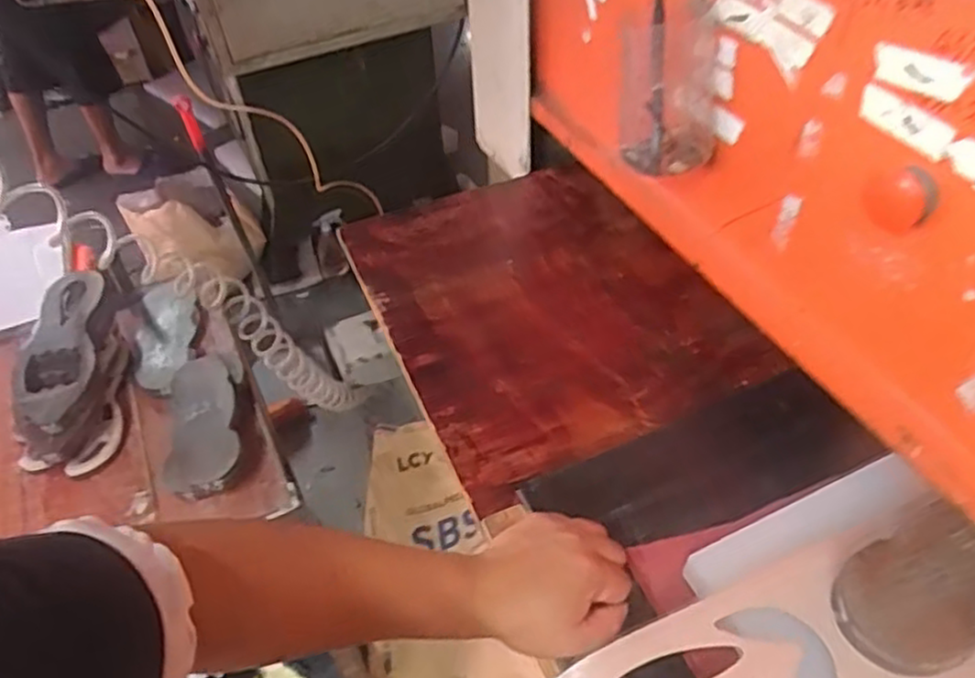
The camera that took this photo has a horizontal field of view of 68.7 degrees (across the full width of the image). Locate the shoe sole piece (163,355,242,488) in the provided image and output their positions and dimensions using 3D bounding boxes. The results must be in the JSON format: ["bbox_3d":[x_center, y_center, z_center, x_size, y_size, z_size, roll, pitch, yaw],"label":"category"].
[{"bbox_3d":[-0.353,0.097,0.872,0.091,0.015,0.186,-24,53,2],"label":"shoe sole piece"}]

